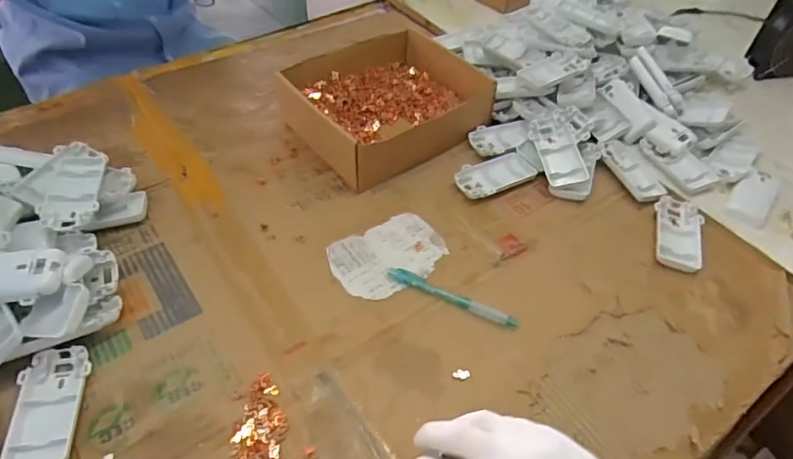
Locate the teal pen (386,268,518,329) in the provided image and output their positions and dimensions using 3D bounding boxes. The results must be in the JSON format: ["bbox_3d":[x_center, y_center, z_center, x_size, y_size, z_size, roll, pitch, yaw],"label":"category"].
[{"bbox_3d":[0.052,0.064,0.511,0.132,0.007,0.016,23,53,14],"label":"teal pen"}]

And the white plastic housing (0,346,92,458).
[{"bbox_3d":[-0.273,0.139,0.418,0.049,0.013,0.095,-8,52,-10],"label":"white plastic housing"}]

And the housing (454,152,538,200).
[{"bbox_3d":[0.116,-0.063,0.622,0.094,0.012,0.049,-18,55,-18],"label":"housing"}]

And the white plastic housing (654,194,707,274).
[{"bbox_3d":[0.310,0.002,0.582,0.048,0.009,0.096,14,52,7],"label":"white plastic housing"}]

